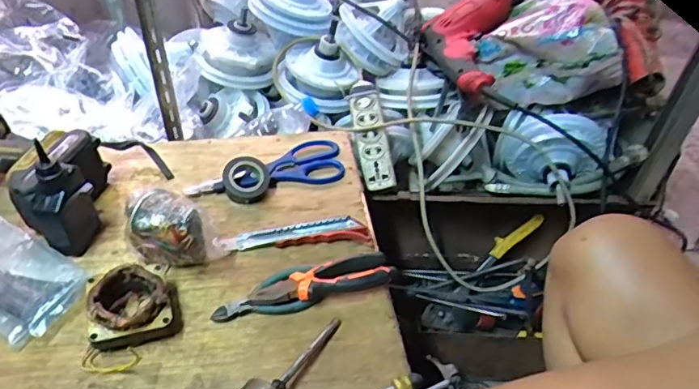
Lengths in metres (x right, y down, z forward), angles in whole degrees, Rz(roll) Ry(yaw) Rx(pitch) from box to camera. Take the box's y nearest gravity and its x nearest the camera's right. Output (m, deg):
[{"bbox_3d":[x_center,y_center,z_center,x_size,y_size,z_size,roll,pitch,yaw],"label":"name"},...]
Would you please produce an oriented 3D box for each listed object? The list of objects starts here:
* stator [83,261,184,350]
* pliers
[{"bbox_3d":[-0.214,0.107,0.541,0.079,0.047,0.076,-16,47,-20],"label":"stator"},{"bbox_3d":[-0.048,0.094,0.583,0.188,0.026,0.049,-11,46,-15],"label":"pliers"}]

